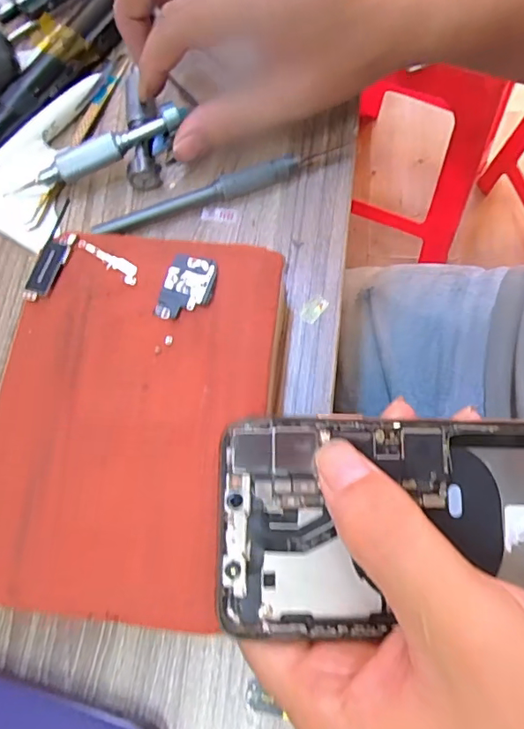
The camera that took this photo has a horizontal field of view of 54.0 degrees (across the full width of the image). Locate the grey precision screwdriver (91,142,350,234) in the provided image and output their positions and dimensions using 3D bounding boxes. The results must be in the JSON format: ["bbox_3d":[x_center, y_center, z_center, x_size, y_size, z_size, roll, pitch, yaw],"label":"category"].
[{"bbox_3d":[-0.030,-0.094,0.285,0.126,0.012,0.009,-21,72,-4],"label":"grey precision screwdriver"}]

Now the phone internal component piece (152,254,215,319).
[{"bbox_3d":[-0.033,-0.034,0.227,0.023,0.004,0.031,13,73,8],"label":"phone internal component piece"}]

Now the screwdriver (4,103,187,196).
[{"bbox_3d":[-0.090,-0.118,0.285,0.102,0.011,0.012,-24,72,3],"label":"screwdriver"}]

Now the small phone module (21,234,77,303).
[{"bbox_3d":[-0.098,-0.046,0.235,0.012,0.004,0.036,20,74,10],"label":"small phone module"}]

